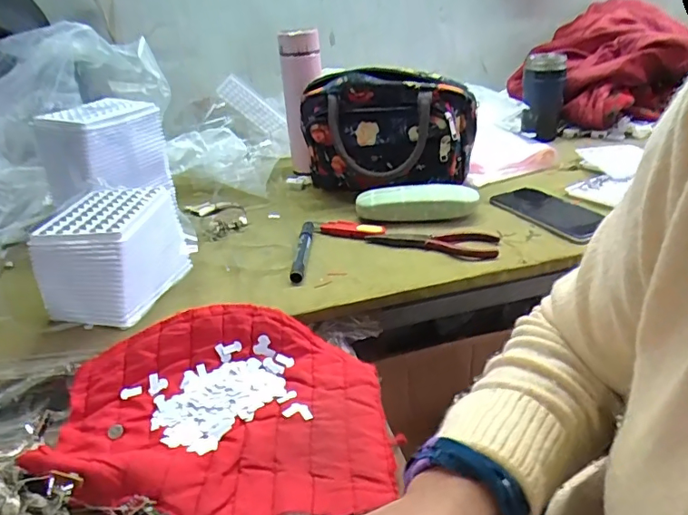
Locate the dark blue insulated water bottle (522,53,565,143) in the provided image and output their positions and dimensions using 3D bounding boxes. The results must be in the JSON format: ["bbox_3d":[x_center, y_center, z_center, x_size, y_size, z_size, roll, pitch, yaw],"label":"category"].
[{"bbox_3d":[0.364,-0.291,0.939,0.075,0.146,0.082,7,30,20],"label":"dark blue insulated water bottle"}]

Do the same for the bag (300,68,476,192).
[{"bbox_3d":[0.054,-0.168,0.733,0.238,0.171,0.108,8,30,21],"label":"bag"}]

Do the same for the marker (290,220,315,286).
[{"bbox_3d":[-0.048,-0.008,0.606,0.016,0.016,0.129,-2,28,4],"label":"marker"}]

